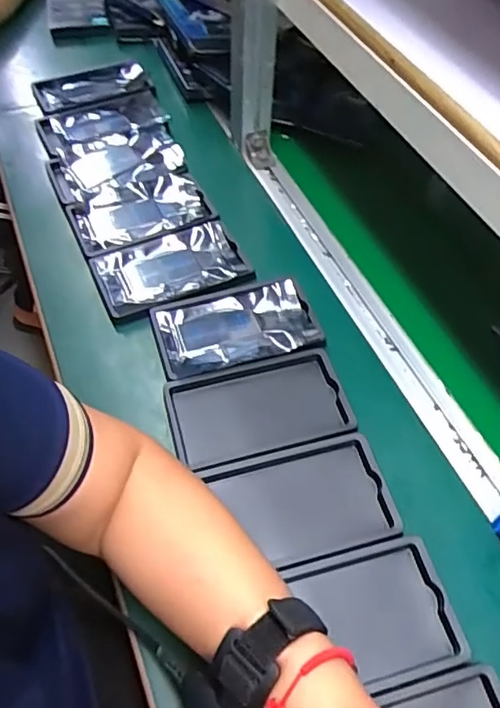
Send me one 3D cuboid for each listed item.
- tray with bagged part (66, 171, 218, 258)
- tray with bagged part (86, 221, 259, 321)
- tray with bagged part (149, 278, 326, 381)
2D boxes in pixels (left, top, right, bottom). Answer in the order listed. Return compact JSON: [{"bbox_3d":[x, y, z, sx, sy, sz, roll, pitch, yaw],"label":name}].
[{"bbox_3d":[-0.128,-0.162,0.667,0.153,0.029,0.099,-20,58,-17],"label":"tray with bagged part"},{"bbox_3d":[-0.086,-0.090,0.614,0.155,0.021,0.097,-18,57,-16],"label":"tray with bagged part"},{"bbox_3d":[-0.014,-0.026,0.570,0.157,0.021,0.093,-10,55,-11],"label":"tray with bagged part"}]

